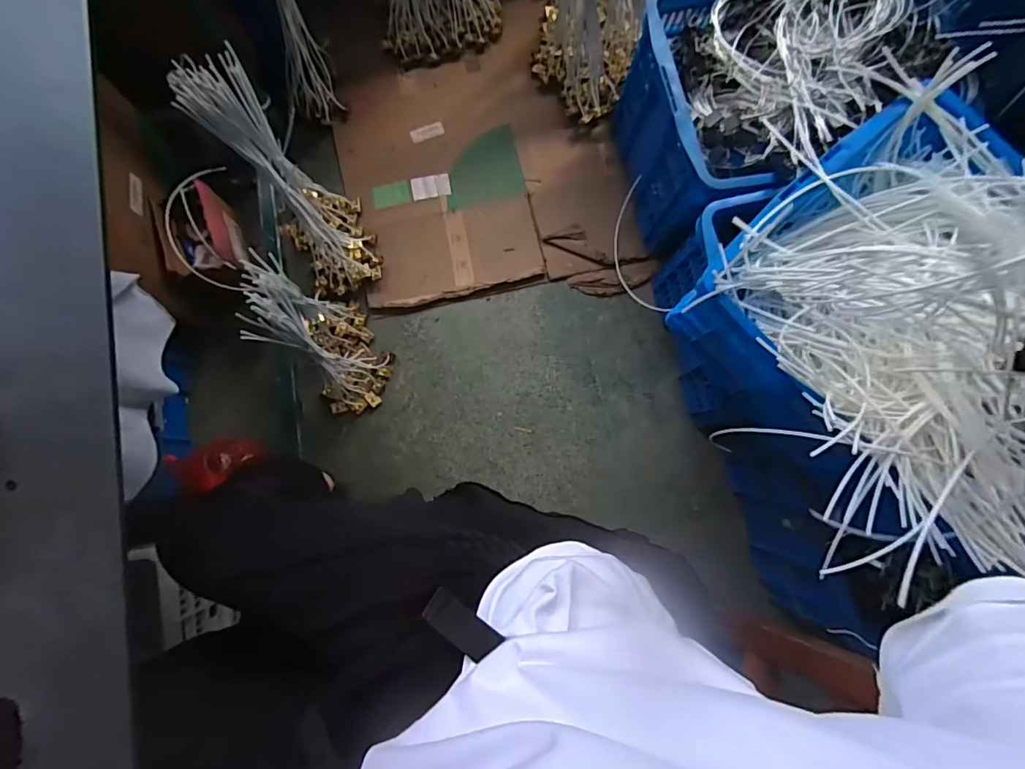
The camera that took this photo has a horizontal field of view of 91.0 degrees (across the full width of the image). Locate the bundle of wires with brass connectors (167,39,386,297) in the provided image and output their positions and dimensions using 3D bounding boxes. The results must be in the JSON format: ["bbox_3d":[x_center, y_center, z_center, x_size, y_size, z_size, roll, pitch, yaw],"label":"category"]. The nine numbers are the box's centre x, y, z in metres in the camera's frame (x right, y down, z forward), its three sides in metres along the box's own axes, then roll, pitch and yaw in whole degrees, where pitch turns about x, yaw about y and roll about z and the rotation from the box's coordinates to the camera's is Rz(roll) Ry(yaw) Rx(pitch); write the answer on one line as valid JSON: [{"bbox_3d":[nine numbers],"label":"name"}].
[{"bbox_3d":[-0.436,-0.392,1.057,0.190,0.491,0.256,-33,84,-7],"label":"bundle of wires with brass connectors"}]

